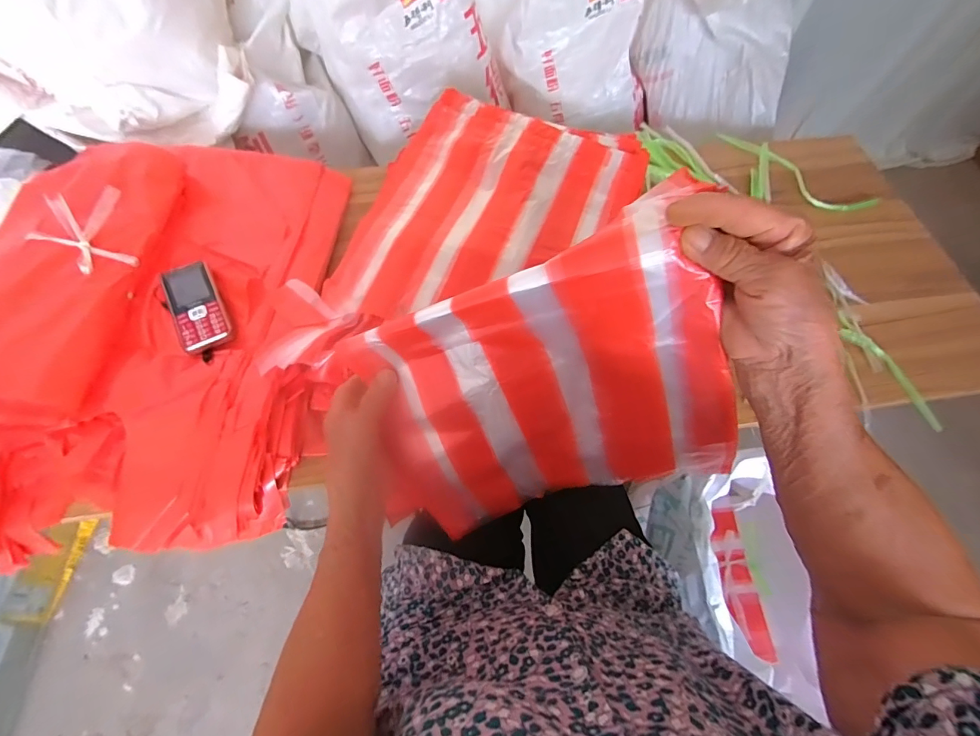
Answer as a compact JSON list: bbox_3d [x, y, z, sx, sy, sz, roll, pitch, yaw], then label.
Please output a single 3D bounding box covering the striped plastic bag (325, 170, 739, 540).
[{"bbox_3d":[0.040,0.033,0.363,0.303,0.250,0.054,-22,31,23],"label":"striped plastic bag"}]

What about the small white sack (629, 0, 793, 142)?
[{"bbox_3d":[0.445,-0.633,0.834,0.321,0.257,0.139,25,66,8],"label":"small white sack"}]

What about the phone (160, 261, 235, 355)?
[{"bbox_3d":[-0.353,-0.077,0.503,0.055,0.010,0.126,-29,70,-16],"label":"phone"}]

